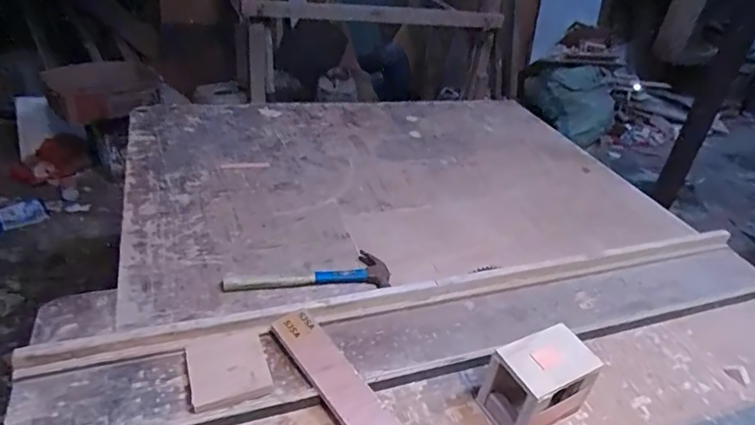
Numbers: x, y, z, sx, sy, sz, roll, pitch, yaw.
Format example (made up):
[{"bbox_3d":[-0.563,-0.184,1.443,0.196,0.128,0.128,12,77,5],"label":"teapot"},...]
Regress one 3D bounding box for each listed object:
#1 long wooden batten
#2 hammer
[{"bbox_3d":[0.125,0.128,0.856,1.270,0.028,0.041,-6,38,-19],"label":"long wooden batten"},{"bbox_3d":[-0.123,0.100,0.882,0.281,0.026,0.099,-1,36,-12],"label":"hammer"}]

